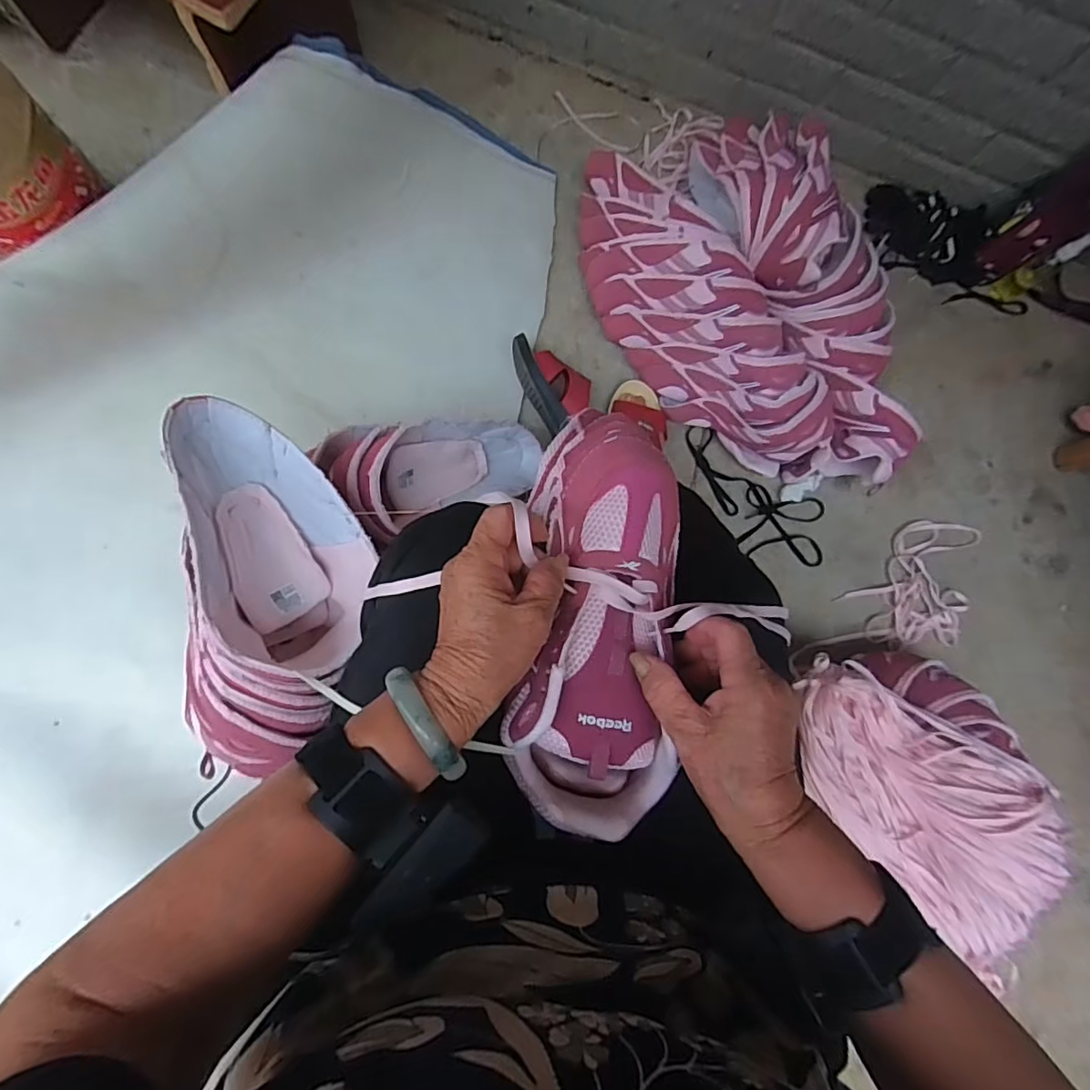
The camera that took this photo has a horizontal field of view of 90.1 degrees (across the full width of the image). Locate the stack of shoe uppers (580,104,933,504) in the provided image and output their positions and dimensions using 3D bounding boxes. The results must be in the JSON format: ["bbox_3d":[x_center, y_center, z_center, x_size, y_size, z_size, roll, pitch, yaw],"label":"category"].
[{"bbox_3d":[0.287,-0.339,0.768,0.327,0.187,0.602,-31,90,-8],"label":"stack of shoe uppers"}]

